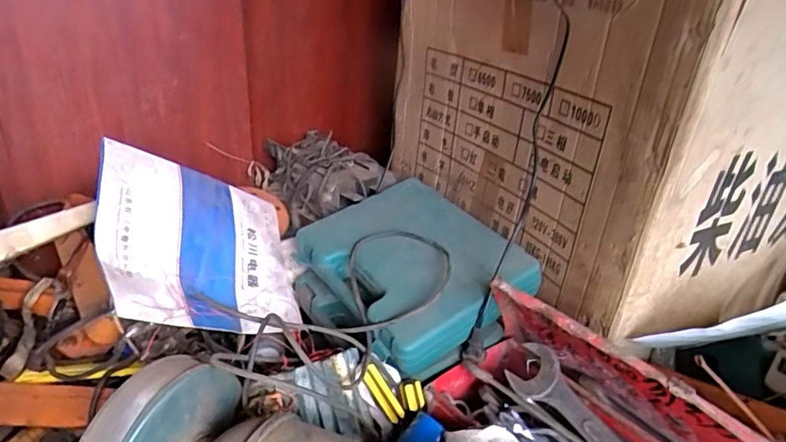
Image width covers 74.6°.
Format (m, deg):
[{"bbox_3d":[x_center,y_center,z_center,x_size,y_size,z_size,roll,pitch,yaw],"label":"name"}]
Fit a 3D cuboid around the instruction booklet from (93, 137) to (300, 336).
[{"bbox_3d":[-0.219,0.034,0.625,0.025,0.194,0.267,-22,-23,22],"label":"instruction booklet"}]

